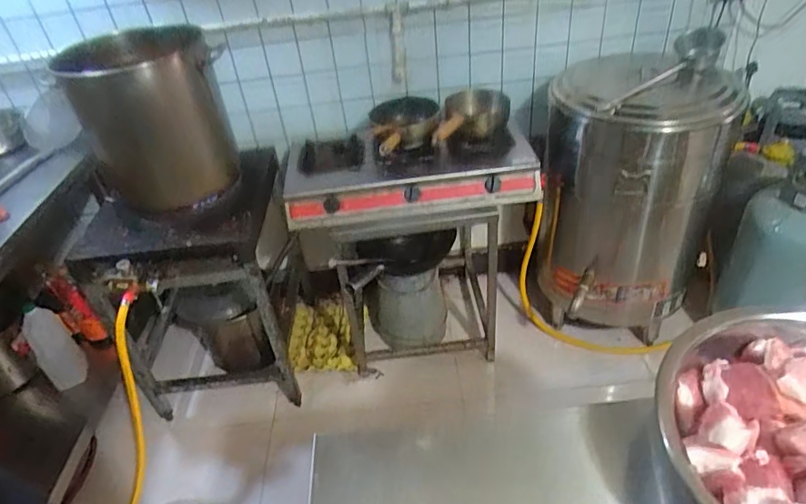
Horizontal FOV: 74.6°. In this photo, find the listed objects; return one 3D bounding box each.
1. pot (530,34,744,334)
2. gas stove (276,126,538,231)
[{"bbox_3d":[0.680,-0.165,1.608,0.506,0.766,0.518,6,40,17],"label":"pot"},{"bbox_3d":[0.007,-0.256,1.502,0.709,0.206,0.357,-7,38,1],"label":"gas stove"}]

